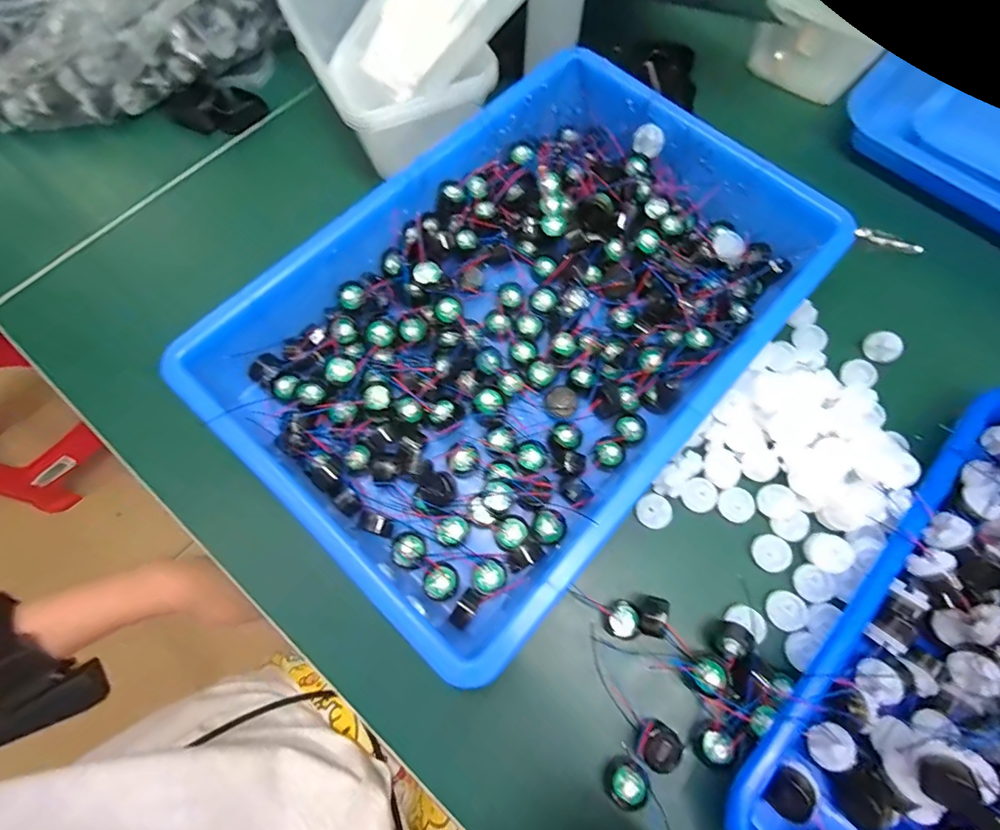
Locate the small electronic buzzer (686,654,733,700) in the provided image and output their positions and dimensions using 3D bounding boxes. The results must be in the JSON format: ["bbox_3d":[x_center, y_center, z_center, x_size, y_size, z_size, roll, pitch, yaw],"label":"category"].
[{"bbox_3d":[0.114,0.144,0.264,0.019,0.016,0.022,39,75,12],"label":"small electronic buzzer"}]

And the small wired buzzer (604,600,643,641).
[{"bbox_3d":[0.070,0.118,0.275,0.019,0.010,0.021,-3,71,-2],"label":"small wired buzzer"}]

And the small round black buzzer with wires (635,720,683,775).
[{"bbox_3d":[0.083,0.174,0.253,0.026,0.016,0.020,39,75,12],"label":"small round black buzzer with wires"}]

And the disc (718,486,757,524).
[{"bbox_3d":[0.148,0.057,0.300,0.021,0.006,0.021,0,71,-1],"label":"disc"}]

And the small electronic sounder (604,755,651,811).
[{"bbox_3d":[0.065,0.191,0.249,0.022,0.011,0.021,0,71,-1],"label":"small electronic sounder"}]

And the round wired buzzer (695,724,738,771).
[{"bbox_3d":[0.115,0.177,0.255,0.019,0.013,0.017,-42,76,-14],"label":"round wired buzzer"}]

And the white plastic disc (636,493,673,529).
[{"bbox_3d":[0.096,0.060,0.297,0.020,0.004,0.021,-1,78,5],"label":"white plastic disc"}]

